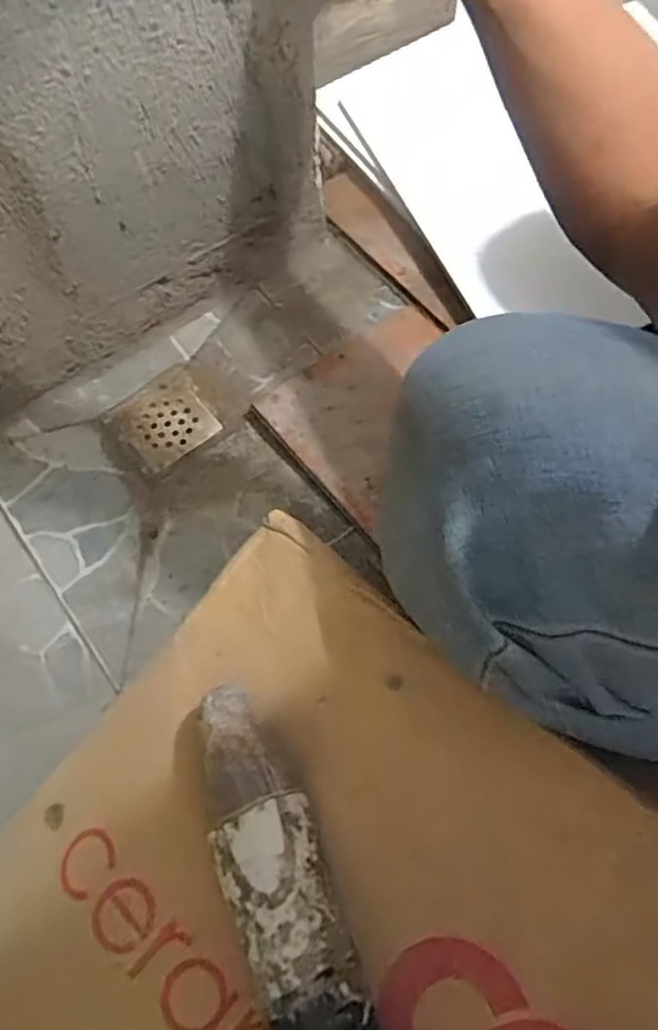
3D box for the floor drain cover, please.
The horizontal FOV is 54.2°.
[{"bbox_3d":[-0.167,-0.099,0.659,0.088,0.007,0.087,-35,70,-12],"label":"floor drain cover"}]

